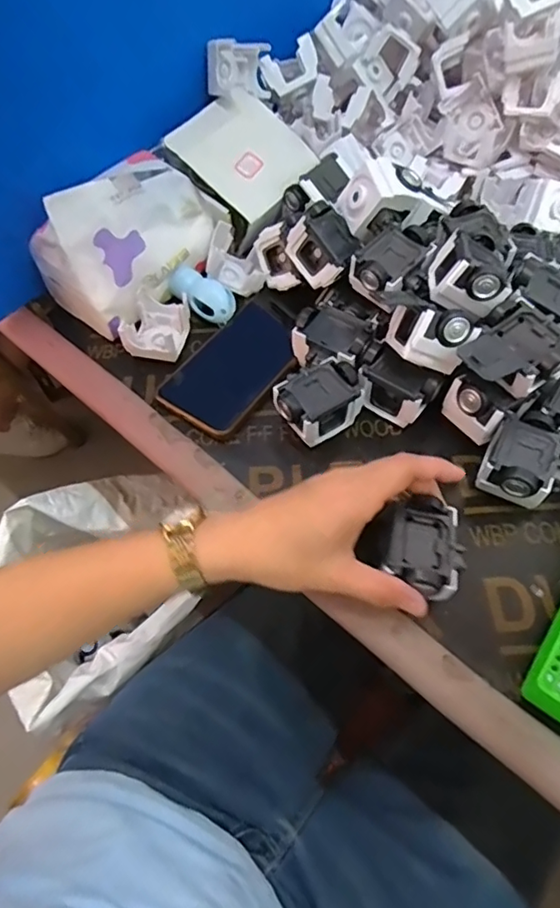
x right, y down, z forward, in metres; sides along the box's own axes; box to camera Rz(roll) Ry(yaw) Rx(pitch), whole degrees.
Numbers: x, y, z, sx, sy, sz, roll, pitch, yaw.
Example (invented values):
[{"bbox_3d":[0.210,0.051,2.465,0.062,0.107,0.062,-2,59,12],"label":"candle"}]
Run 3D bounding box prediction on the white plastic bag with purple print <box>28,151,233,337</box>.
[{"bbox_3d":[-0.130,-0.195,0.475,0.083,0.093,0.156,35,65,21],"label":"white plastic bag with purple print"}]

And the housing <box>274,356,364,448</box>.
[{"bbox_3d":[0.029,-0.040,0.415,0.063,0.034,0.045,-32,63,-18],"label":"housing"}]

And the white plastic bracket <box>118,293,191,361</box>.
[{"bbox_3d":[-0.106,-0.107,0.467,0.045,0.036,0.061,8,58,6],"label":"white plastic bracket"}]

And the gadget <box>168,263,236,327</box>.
[{"bbox_3d":[-0.072,-0.143,0.491,0.063,0.027,0.037,40,66,23],"label":"gadget"}]

